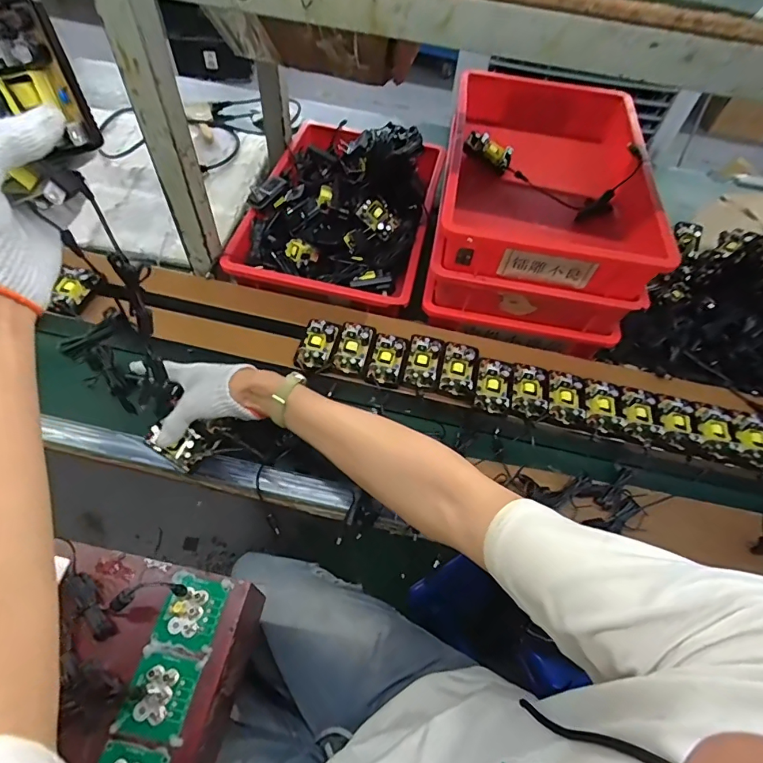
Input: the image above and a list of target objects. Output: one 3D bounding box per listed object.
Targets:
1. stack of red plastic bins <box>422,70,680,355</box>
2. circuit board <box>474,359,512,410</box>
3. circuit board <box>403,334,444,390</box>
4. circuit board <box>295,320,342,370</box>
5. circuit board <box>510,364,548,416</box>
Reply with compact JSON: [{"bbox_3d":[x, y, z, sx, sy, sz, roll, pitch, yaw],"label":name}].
[{"bbox_3d":[0.246,-0.307,0.719,0.280,0.166,0.467,11,57,2],"label":"stack of red plastic bins"},{"bbox_3d":[0.151,0.001,0.611,0.046,0.022,0.076,13,57,3],"label":"circuit board"},{"bbox_3d":[0.058,-0.032,0.628,0.046,0.019,0.084,15,57,4],"label":"circuit board"},{"bbox_3d":[-0.087,-0.055,0.628,0.045,0.016,0.082,14,57,4],"label":"circuit board"},{"bbox_3d":[0.199,0.009,0.611,0.044,0.020,0.072,7,57,0],"label":"circuit board"}]

